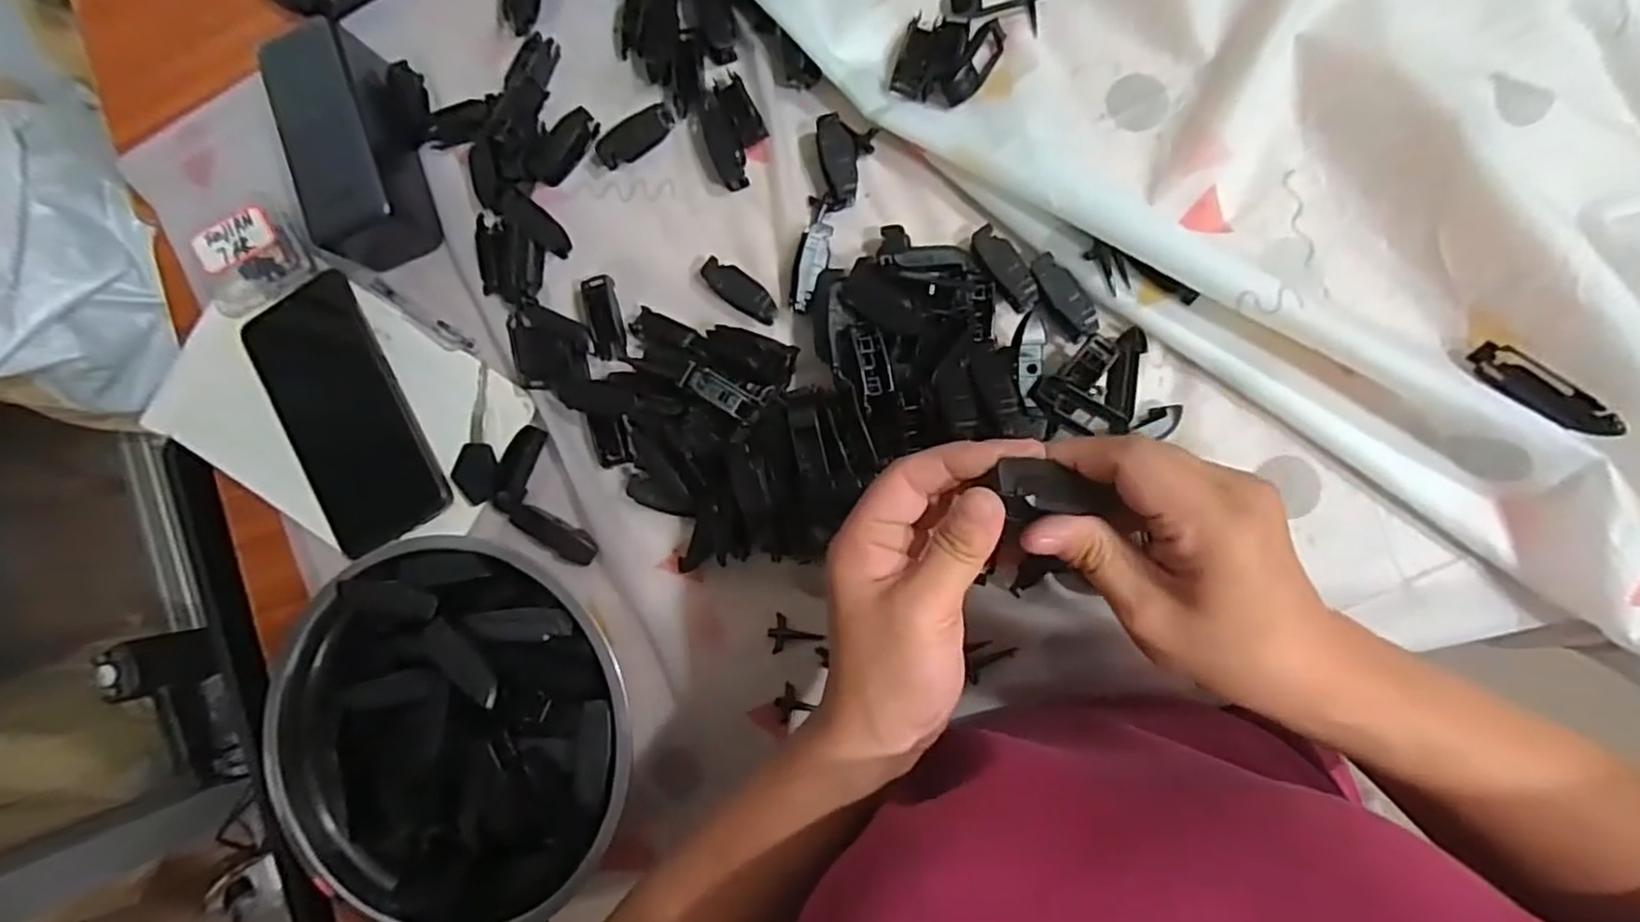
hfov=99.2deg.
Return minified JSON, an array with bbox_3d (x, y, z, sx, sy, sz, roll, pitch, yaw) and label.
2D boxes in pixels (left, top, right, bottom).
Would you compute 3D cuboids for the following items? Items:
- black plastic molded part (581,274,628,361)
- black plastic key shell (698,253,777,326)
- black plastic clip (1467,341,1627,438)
[{"bbox_3d":[-0.127,-0.086,0.415,0.017,0.014,0.050,-14,87,8],"label":"black plastic molded part"},{"bbox_3d":[-0.046,-0.098,0.402,0.049,0.010,0.019,37,95,-6],"label":"black plastic key shell"},{"bbox_3d":[0.333,-0.032,0.323,0.023,0.010,0.061,-40,56,6],"label":"black plastic clip"}]

